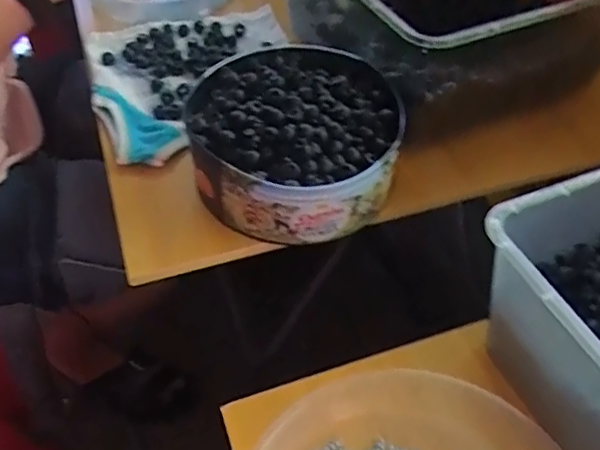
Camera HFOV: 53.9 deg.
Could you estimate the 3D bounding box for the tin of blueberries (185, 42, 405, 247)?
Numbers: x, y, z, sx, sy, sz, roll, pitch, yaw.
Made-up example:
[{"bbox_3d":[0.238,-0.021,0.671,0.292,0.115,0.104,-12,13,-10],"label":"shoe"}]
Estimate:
[{"bbox_3d":[-0.004,-0.079,0.536,0.182,0.075,0.188,0,49,0],"label":"tin of blueberries"}]

